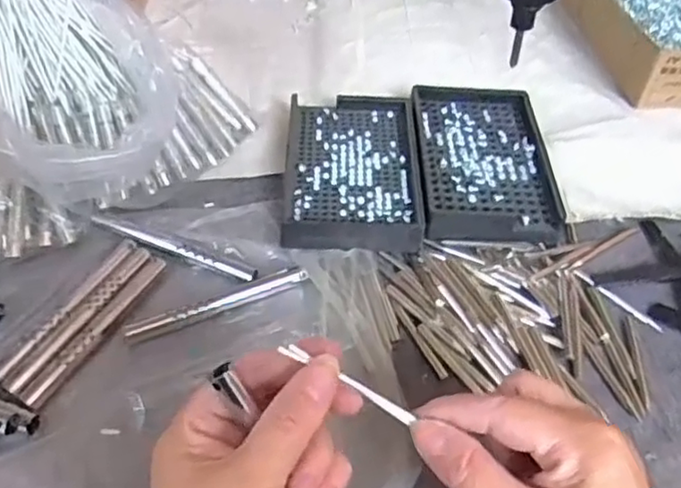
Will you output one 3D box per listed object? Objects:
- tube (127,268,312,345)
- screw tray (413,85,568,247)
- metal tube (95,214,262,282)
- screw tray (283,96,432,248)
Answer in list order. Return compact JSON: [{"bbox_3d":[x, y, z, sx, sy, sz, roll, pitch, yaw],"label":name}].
[{"bbox_3d":[-0.072,0.034,0.385,0.107,0.008,0.012,-17,53,-17],"label":"tube"},{"bbox_3d":[0.098,-0.061,0.461,0.090,0.022,0.150,2,50,-2],"label":"screw tray"},{"bbox_3d":[-0.101,0.002,0.403,0.107,0.007,0.010,17,51,11],"label":"metal tube"},{"bbox_3d":[0.008,-0.053,0.449,0.086,0.024,0.139,1,50,-3],"label":"screw tray"}]

